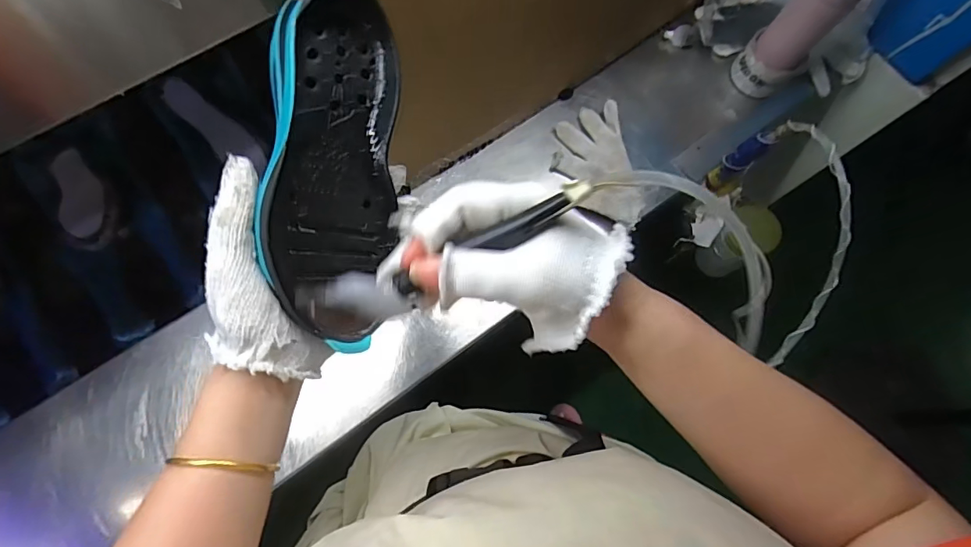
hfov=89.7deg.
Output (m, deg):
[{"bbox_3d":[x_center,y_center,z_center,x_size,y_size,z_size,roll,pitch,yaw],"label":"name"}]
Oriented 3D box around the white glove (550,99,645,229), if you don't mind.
[{"bbox_3d":[0.149,-0.150,0.673,0.101,0.024,0.182,-10,69,4],"label":"white glove"}]

